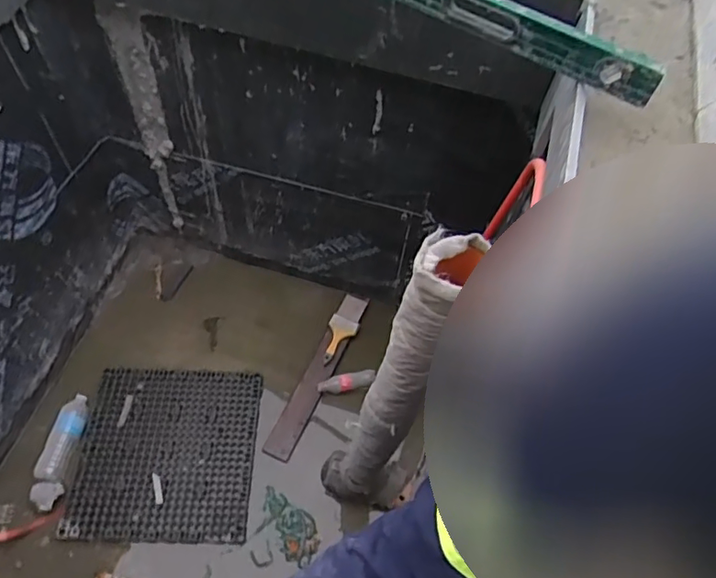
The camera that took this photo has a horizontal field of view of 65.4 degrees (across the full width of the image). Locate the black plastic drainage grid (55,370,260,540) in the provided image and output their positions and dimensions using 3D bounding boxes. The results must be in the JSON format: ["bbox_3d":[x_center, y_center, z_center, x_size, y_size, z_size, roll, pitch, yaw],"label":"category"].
[{"bbox_3d":[-0.560,0.471,1.646,0.495,0.032,0.494,3,59,-2],"label":"black plastic drainage grid"}]

